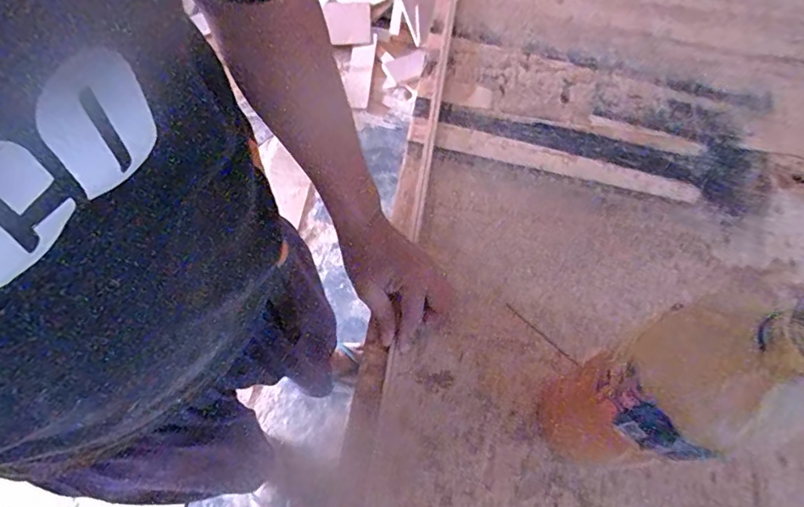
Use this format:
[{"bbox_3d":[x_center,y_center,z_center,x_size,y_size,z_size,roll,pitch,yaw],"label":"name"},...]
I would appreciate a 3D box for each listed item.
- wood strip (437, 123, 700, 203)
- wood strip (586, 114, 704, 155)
[{"bbox_3d":[0.202,-0.115,0.614,0.319,0.007,0.036,14,67,7],"label":"wood strip"},{"bbox_3d":[0.312,-0.152,0.633,0.143,0.004,0.023,18,67,9],"label":"wood strip"}]

